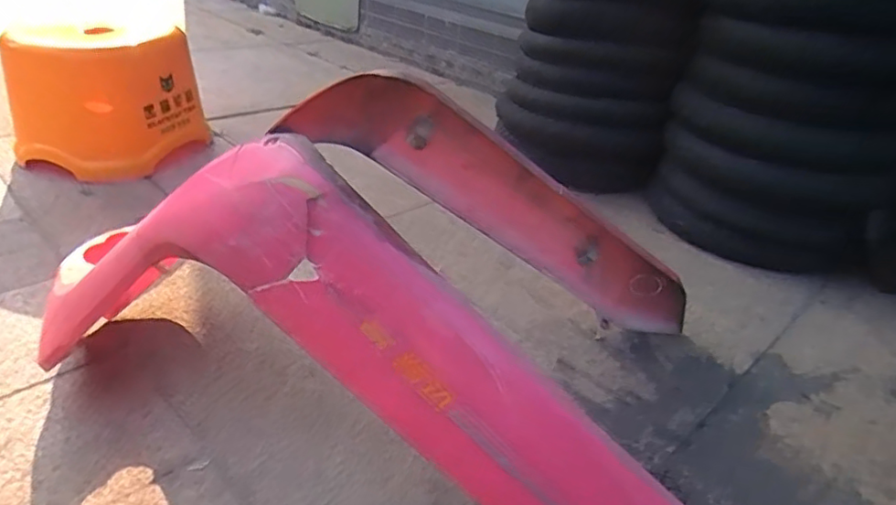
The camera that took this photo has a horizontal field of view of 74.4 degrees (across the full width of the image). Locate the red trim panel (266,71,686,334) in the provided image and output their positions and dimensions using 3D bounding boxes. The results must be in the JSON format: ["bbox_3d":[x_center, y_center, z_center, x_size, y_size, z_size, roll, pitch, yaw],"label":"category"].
[{"bbox_3d":[0.088,-0.053,0.738,0.573,0.118,0.075,30,24,-22],"label":"red trim panel"}]

